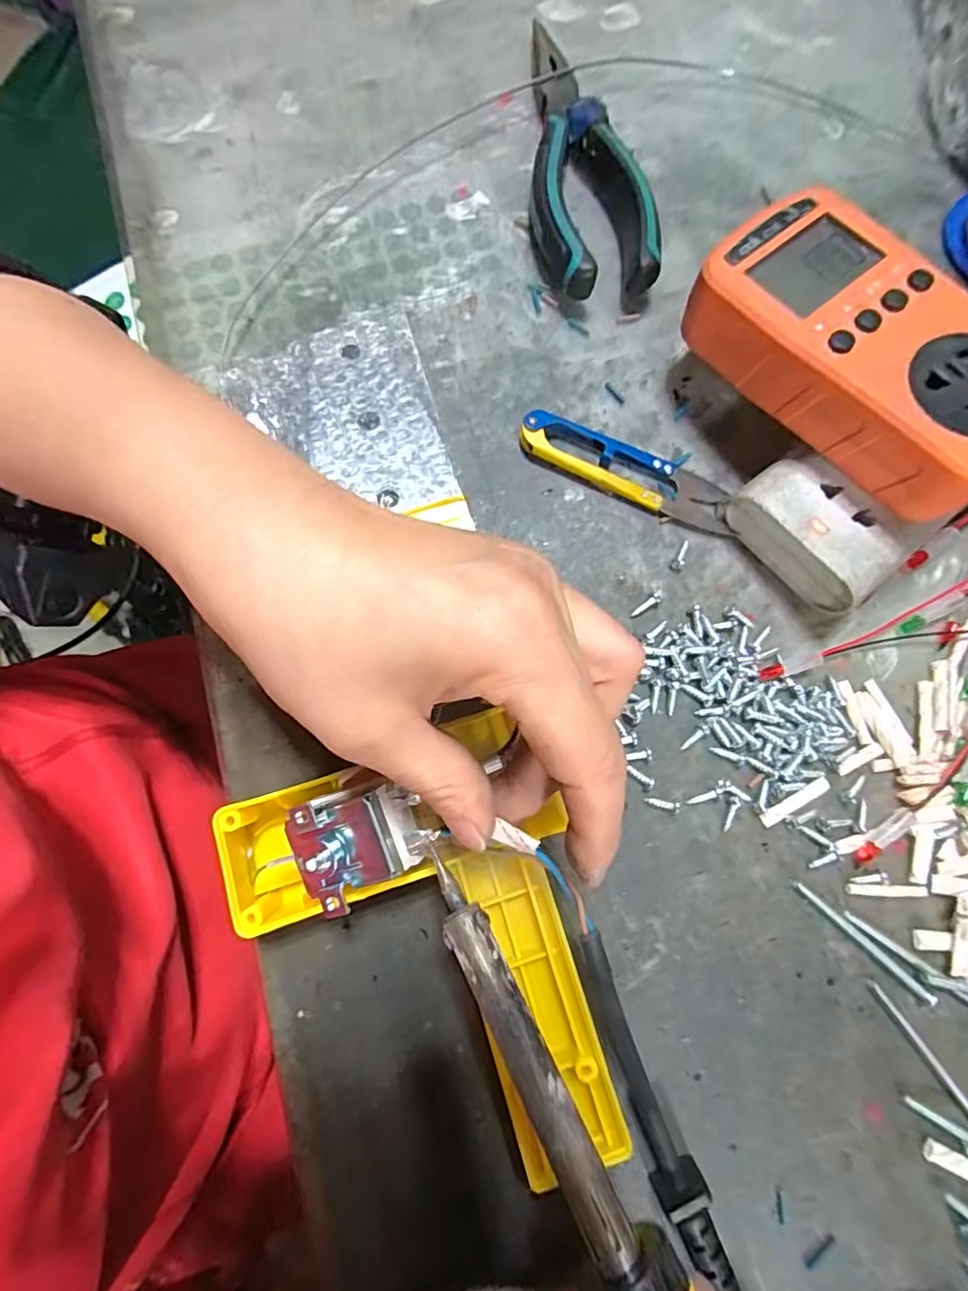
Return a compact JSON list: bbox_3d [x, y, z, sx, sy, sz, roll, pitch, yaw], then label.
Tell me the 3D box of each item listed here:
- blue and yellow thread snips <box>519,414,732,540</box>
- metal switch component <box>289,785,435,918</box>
[{"bbox_3d":[0.063,-0.075,0.240,0.097,0.012,0.022,21,79,3],"label":"blue and yellow thread snips"},{"bbox_3d":[-0.038,0.062,0.176,0.039,0.012,0.033,-20,80,-5],"label":"metal switch component"}]

